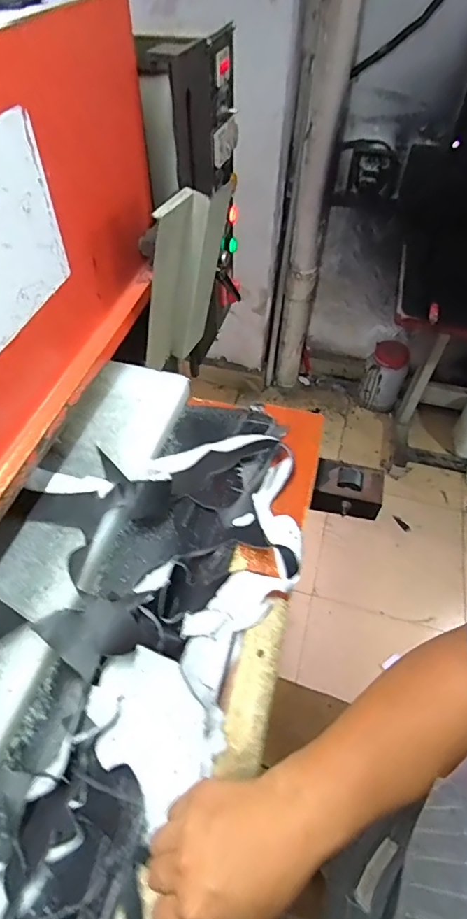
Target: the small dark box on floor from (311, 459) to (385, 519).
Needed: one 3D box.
[{"bbox_3d":[0.172,0.043,0.700,0.104,0.052,0.066,12,53,9],"label":"small dark box on floor"}]

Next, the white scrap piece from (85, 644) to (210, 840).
[{"bbox_3d":[-0.078,0.235,0.430,0.097,0.017,0.131,-42,57,1],"label":"white scrap piece"}]

